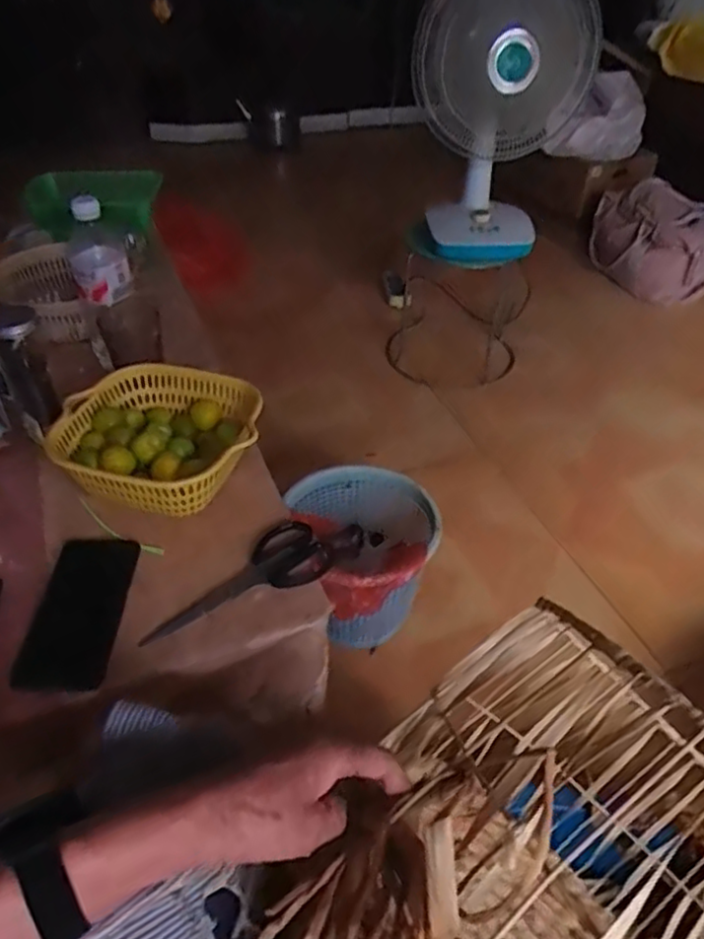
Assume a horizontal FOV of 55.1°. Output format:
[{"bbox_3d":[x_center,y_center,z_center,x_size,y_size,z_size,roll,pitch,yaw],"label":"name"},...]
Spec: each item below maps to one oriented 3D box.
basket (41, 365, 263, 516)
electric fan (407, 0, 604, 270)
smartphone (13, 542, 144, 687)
[{"bbox_3d":[-0.208,-0.030,0.745,0.206,0.077,0.190,0,41,0],"label":"basket"},{"bbox_3d":[0.301,-0.714,1.372,0.358,0.509,0.239,8,42,8],"label":"electric fan"},{"bbox_3d":[-0.251,0.127,0.625,0.081,0.006,0.162,0,41,-1],"label":"smartphone"}]

